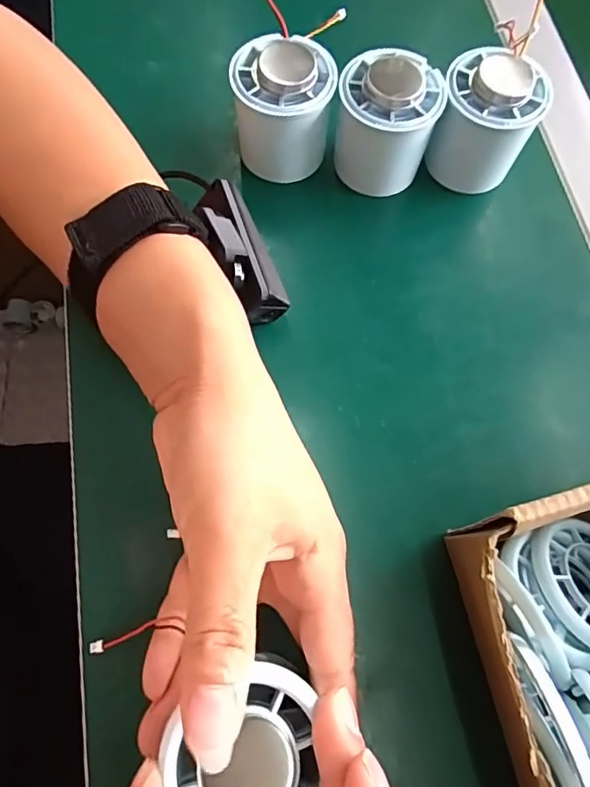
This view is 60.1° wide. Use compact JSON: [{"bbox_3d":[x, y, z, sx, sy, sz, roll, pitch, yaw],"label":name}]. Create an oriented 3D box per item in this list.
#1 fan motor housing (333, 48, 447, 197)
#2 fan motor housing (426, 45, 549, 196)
[{"bbox_3d":[0.050,-0.150,0.283,0.054,0.057,0.054,6,71,-1],"label":"fan motor housing"},{"bbox_3d":[0.105,-0.150,0.284,0.054,0.055,0.050,22,71,5],"label":"fan motor housing"}]

